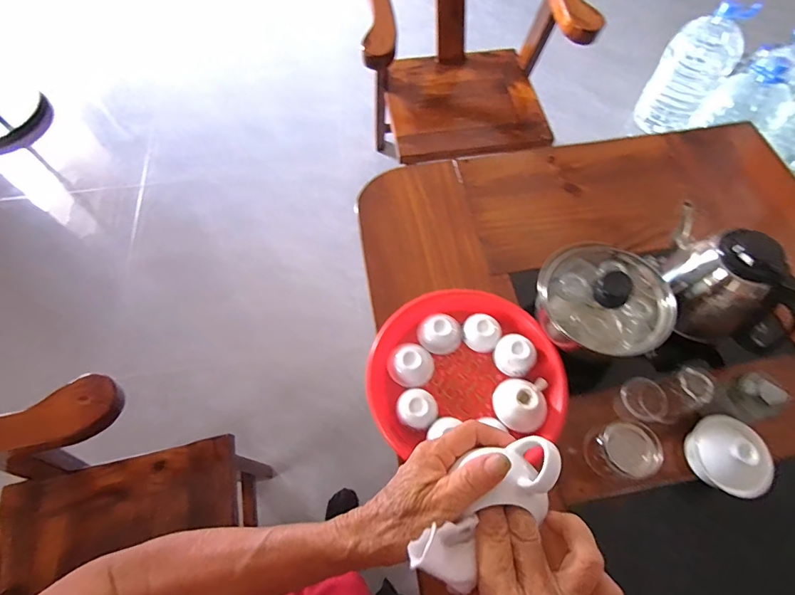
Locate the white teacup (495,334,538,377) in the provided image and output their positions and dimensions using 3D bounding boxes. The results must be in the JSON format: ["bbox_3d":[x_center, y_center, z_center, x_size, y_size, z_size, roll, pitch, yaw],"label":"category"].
[{"bbox_3d":[0.160,0.078,0.584,0.051,0.033,0.053,0,63,0],"label":"white teacup"}]

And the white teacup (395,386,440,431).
[{"bbox_3d":[0.025,0.146,0.559,0.051,0.026,0.051,0,63,0],"label":"white teacup"}]

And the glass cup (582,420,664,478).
[{"bbox_3d":[0.268,0.183,0.516,0.059,0.070,0.060,0,63,0],"label":"glass cup"}]

